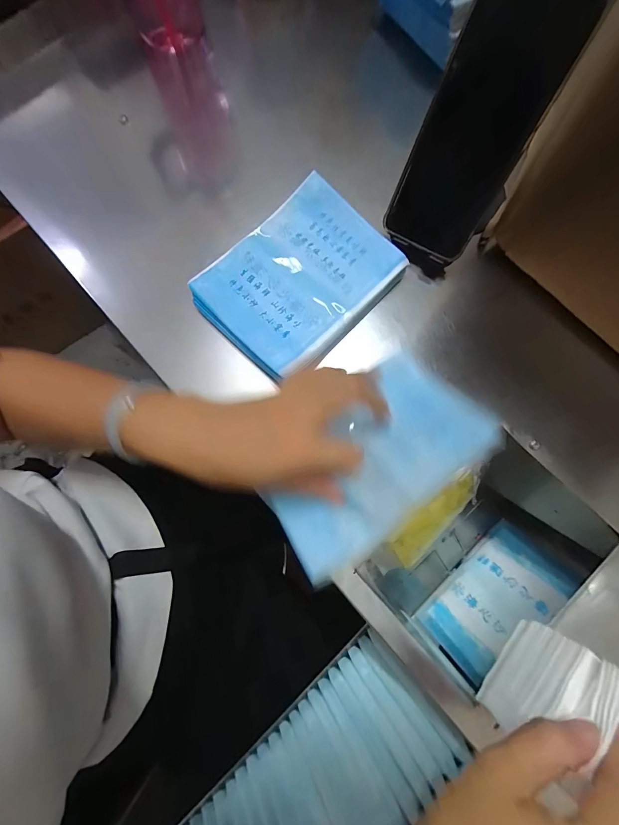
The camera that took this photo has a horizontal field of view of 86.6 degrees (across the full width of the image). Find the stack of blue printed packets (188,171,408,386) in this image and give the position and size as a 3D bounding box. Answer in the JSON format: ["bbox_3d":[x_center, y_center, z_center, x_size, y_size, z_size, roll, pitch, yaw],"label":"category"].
[{"bbox_3d":[-0.011,-0.121,0.300,0.164,0.022,0.128,-44,81,-8],"label":"stack of blue printed packets"}]

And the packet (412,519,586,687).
[{"bbox_3d":[0.204,0.206,0.365,0.159,0.009,0.090,-41,41,-6],"label":"packet"}]

